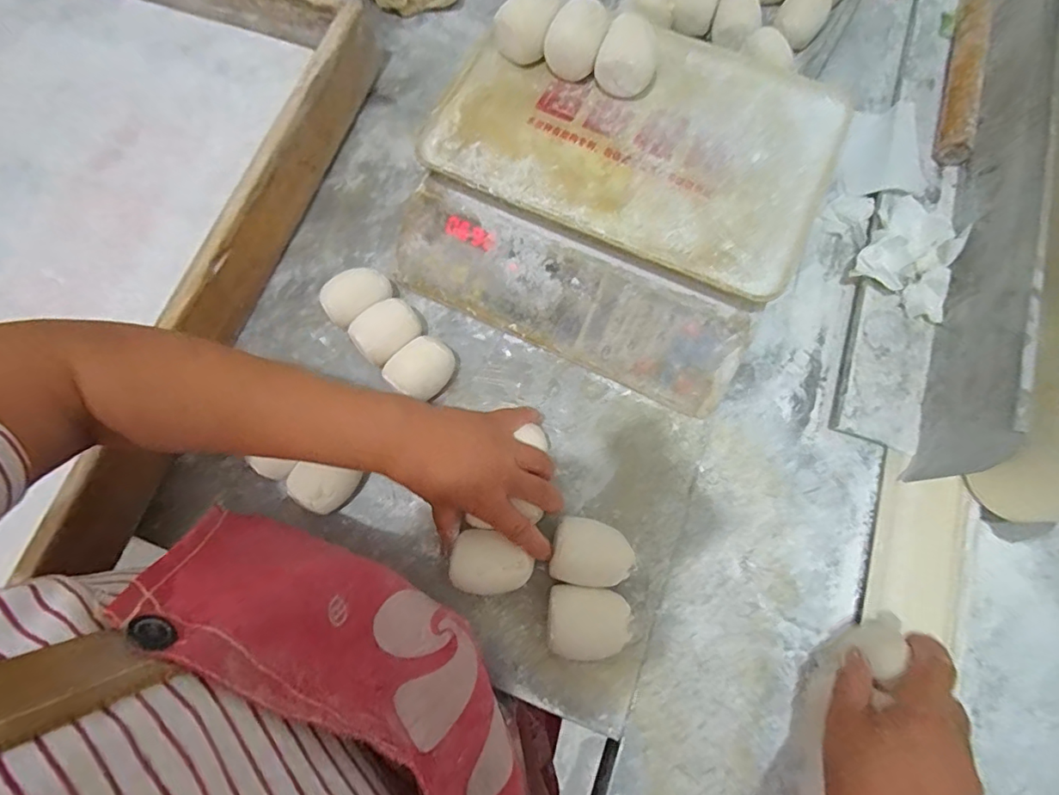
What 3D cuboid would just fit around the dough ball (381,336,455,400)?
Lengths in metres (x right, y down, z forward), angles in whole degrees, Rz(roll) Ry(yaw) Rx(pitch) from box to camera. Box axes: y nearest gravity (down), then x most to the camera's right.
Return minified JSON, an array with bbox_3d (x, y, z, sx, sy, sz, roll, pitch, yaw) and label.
[{"bbox_3d":[-0.098,-0.024,0.467,0.059,0.033,0.047,-40,79,-11],"label":"dough ball"}]

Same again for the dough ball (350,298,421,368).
[{"bbox_3d":[-0.132,-0.058,0.475,0.059,0.037,0.048,-42,79,-11],"label":"dough ball"}]

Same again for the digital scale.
[{"bbox_3d":[0.080,-0.192,0.479,0.322,0.103,0.300,25,76,6],"label":"digital scale"}]

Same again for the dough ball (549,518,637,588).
[{"bbox_3d":[0.052,0.130,0.418,0.064,0.044,0.049,11,75,2],"label":"dough ball"}]

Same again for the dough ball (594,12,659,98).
[{"bbox_3d":[0.086,-0.296,0.435,0.048,0.045,0.051,0,74,0],"label":"dough ball"}]

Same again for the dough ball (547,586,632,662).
[{"bbox_3d":[0.048,0.180,0.406,0.069,0.042,0.052,9,74,2],"label":"dough ball"}]

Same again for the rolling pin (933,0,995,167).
[{"bbox_3d":[0.497,-0.386,0.570,0.031,0.034,0.285,20,75,5],"label":"rolling pin"}]

